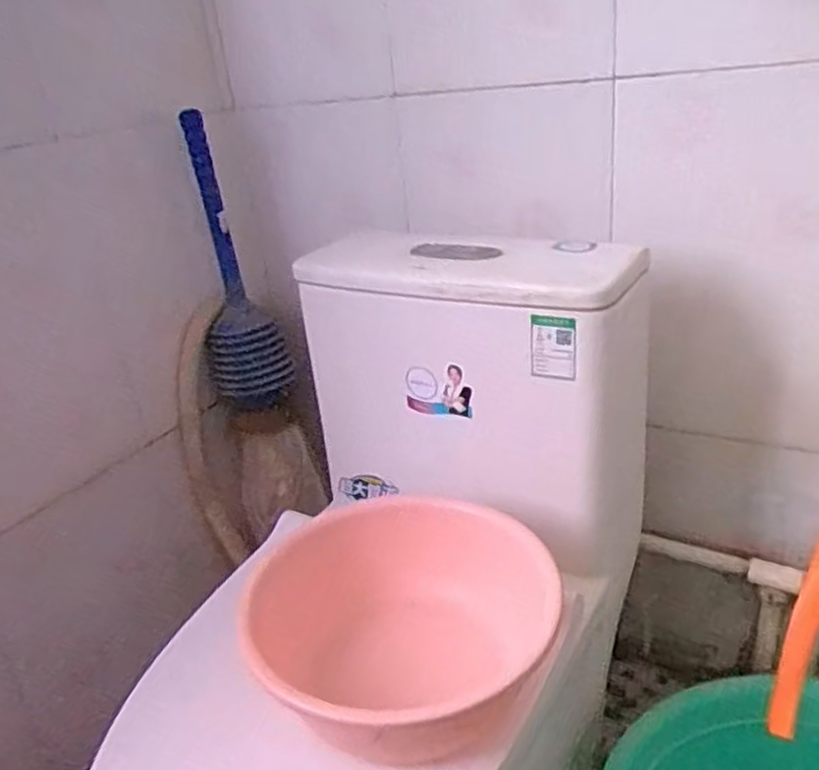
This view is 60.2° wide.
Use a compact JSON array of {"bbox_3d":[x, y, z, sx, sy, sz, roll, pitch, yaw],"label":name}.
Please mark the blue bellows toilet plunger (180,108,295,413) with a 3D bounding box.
[{"bbox_3d":[-0.278,-0.175,1.112,0.129,0.438,0.133,-12,25,-10],"label":"blue bellows toilet plunger"}]

